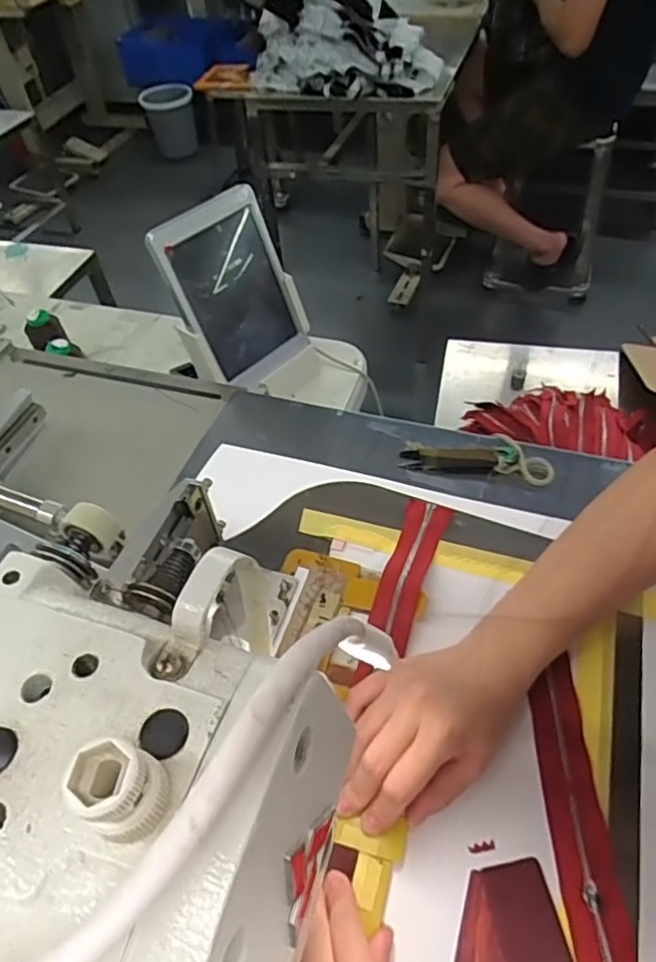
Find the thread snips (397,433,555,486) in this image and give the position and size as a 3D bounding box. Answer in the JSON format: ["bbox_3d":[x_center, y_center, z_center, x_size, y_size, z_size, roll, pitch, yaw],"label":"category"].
[{"bbox_3d":[0.134,-0.025,0.552,0.132,0.009,0.048,5,51,9],"label":"thread snips"}]

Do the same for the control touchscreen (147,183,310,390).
[{"bbox_3d":[-0.103,-0.219,0.738,0.034,0.232,0.159,13,46,42],"label":"control touchscreen"}]

